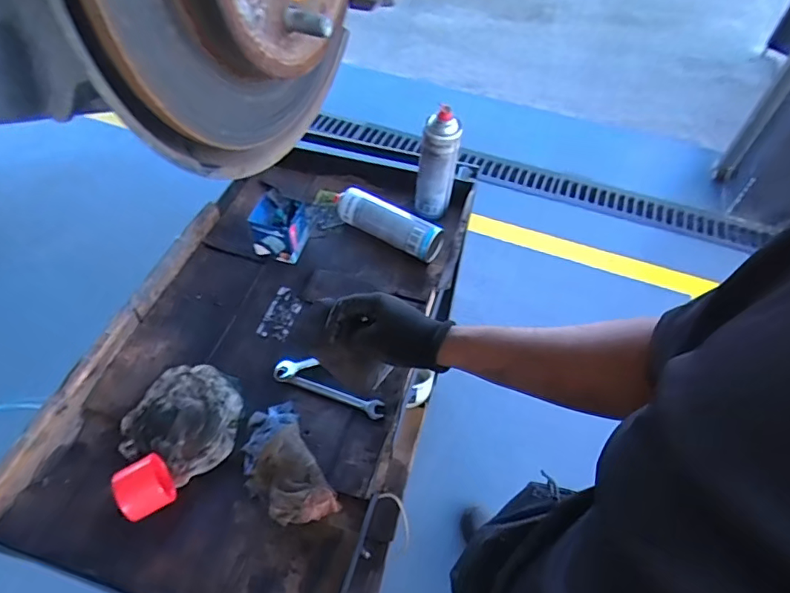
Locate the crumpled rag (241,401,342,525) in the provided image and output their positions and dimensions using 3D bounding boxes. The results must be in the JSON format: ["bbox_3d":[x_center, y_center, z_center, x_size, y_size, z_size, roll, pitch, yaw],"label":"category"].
[{"bbox_3d":[-0.151,0.228,0.662,0.090,0.039,0.163,-25,58,-19],"label":"crumpled rag"}]

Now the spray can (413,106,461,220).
[{"bbox_3d":[0.076,-0.233,0.896,0.066,0.208,0.055,9,54,5],"label":"spray can"}]

